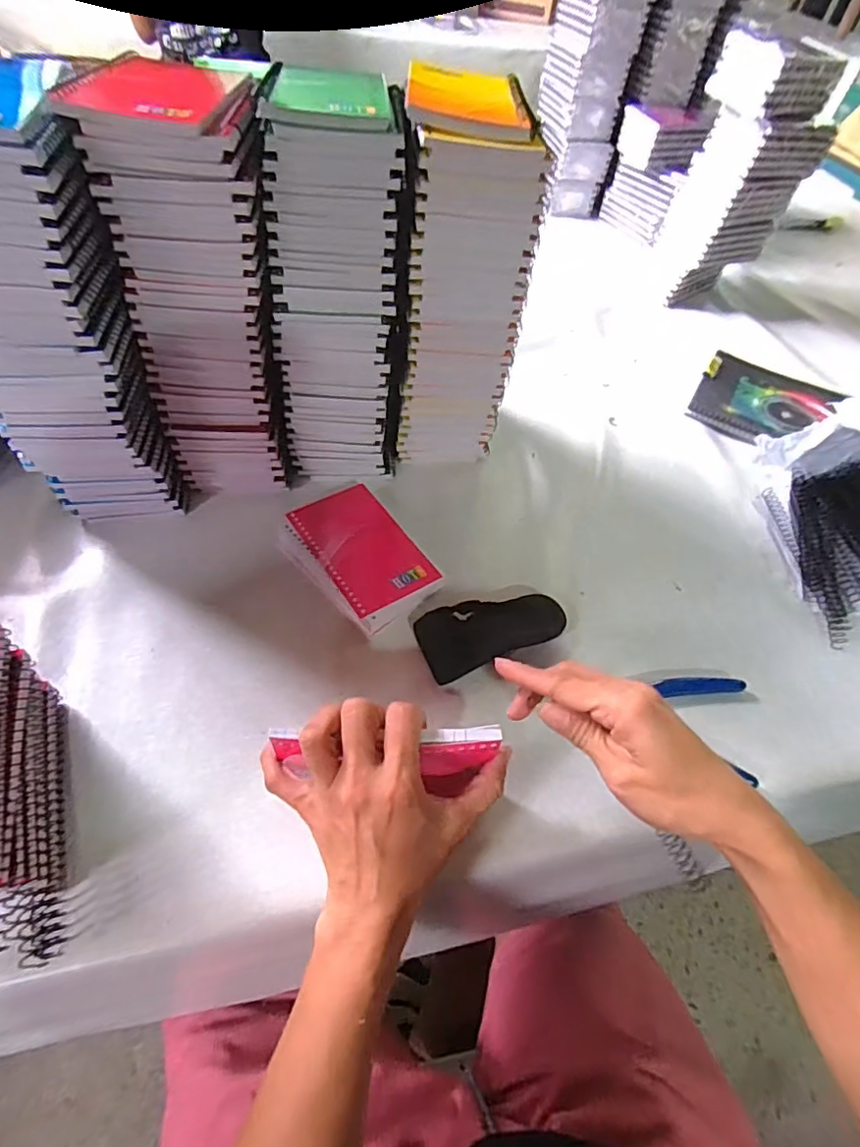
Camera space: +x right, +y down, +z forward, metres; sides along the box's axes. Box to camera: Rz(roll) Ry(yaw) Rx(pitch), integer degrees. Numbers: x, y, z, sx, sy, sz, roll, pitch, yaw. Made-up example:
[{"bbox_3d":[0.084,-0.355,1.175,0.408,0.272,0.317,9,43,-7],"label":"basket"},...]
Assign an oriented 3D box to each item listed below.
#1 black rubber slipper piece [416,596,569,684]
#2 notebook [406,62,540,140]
[{"bbox_3d":[0.049,0.044,0.445,0.115,0.018,0.055,-17,57,-17],"label":"black rubber slipper piece"},{"bbox_3d":[0.026,-0.335,0.385,0.084,0.008,0.131,0,54,-5],"label":"notebook"}]

